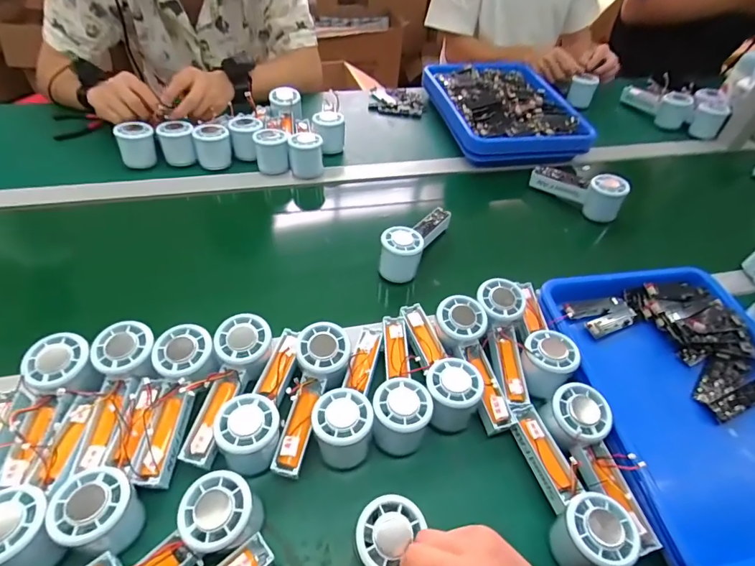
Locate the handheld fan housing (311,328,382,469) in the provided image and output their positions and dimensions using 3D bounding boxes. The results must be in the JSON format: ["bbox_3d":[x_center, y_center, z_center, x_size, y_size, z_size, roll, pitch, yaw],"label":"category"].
[{"bbox_3d":[-0.028,0.107,0.444,0.061,0.058,0.151,5,49,0],"label":"handheld fan housing"}]

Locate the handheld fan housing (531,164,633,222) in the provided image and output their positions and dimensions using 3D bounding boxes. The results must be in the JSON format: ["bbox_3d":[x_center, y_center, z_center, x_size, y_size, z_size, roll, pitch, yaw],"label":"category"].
[{"bbox_3d":[0.329,-0.157,0.700,0.146,0.070,0.046,30,53,20],"label":"handheld fan housing"}]

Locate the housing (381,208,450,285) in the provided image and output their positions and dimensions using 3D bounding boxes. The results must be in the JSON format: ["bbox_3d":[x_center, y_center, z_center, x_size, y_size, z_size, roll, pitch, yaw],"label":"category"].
[{"bbox_3d":[0.059,-0.070,0.611,0.053,0.062,0.151,26,52,18],"label":"housing"}]

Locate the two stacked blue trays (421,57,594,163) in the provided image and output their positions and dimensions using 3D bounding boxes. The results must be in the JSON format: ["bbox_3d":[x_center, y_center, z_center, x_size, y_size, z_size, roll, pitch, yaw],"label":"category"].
[{"bbox_3d":[0.249,-0.355,0.843,0.256,0.062,0.313,-9,50,-12],"label":"two stacked blue trays"}]

